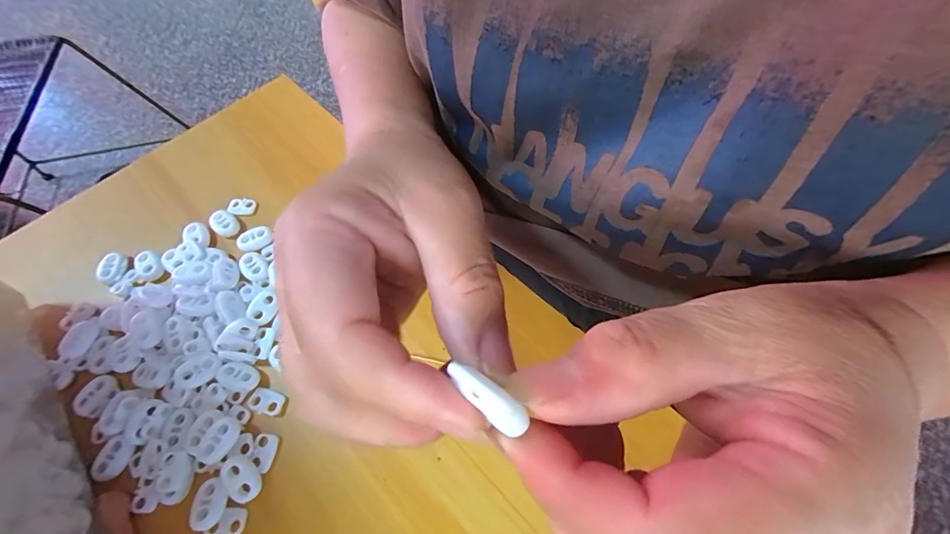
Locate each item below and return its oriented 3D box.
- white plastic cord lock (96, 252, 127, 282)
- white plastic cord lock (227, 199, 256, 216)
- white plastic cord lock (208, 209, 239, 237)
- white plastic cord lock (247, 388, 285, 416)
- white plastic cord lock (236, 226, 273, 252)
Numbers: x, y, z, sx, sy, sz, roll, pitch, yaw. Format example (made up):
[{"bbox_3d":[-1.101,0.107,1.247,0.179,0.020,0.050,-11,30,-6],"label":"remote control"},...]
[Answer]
[{"bbox_3d":[-0.234,-0.001,0.261,0.011,0.009,0.020,-3,63,1],"label":"white plastic cord lock"},{"bbox_3d":[-0.161,-0.041,0.281,0.017,0.005,0.011,6,63,6],"label":"white plastic cord lock"},{"bbox_3d":[-0.167,-0.029,0.271,0.021,0.005,0.015,38,71,20],"label":"white plastic cord lock"},{"bbox_3d":[-0.113,0.073,0.220,0.019,0.004,0.012,15,64,10],"label":"white plastic cord lock"},{"bbox_3d":[-0.143,-0.017,0.265,0.022,0.007,0.014,-37,67,-15],"label":"white plastic cord lock"}]

